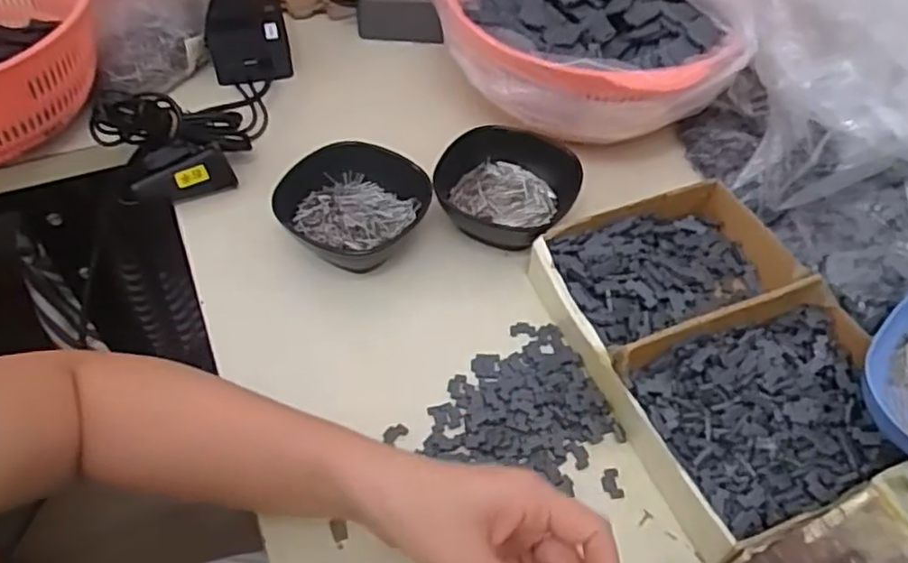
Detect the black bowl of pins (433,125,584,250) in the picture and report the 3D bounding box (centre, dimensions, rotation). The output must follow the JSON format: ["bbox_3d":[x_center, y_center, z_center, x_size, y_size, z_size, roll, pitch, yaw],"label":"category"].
[{"bbox_3d":[0.042,-0.072,0.556,0.111,0.046,0.117,1,51,-2],"label":"black bowl of pins"}]

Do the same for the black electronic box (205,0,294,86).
[{"bbox_3d":[-0.201,-0.238,0.678,0.075,0.056,0.072,-9,52,-10],"label":"black electronic box"}]

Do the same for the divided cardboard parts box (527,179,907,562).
[{"bbox_3d":[0.228,0.128,0.394,0.197,0.055,0.487,-18,54,-16],"label":"divided cardboard parts box"}]

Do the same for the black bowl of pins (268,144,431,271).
[{"bbox_3d":[-0.074,-0.053,0.539,0.101,0.053,0.108,1,51,-2],"label":"black bowl of pins"}]

